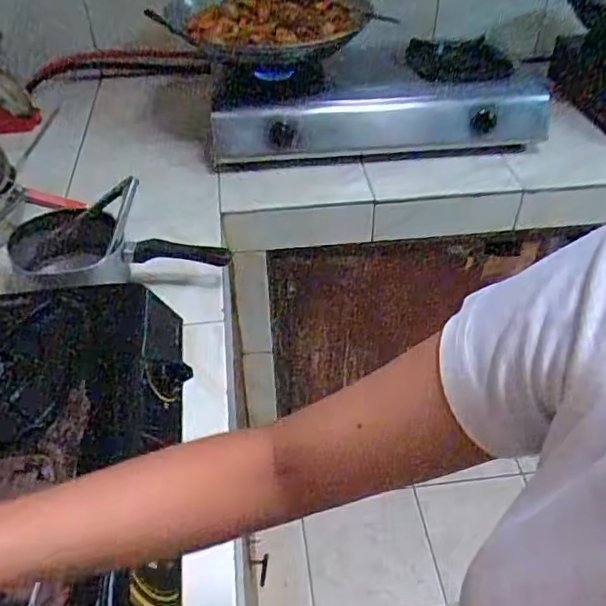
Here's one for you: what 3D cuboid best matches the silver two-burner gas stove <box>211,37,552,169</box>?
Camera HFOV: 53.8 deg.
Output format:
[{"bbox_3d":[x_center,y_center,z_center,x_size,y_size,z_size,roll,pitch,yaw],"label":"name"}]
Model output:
[{"bbox_3d":[0.154,-0.485,1.308,0.687,0.136,0.462,-5,43,-5],"label":"silver two-burner gas stove"}]

